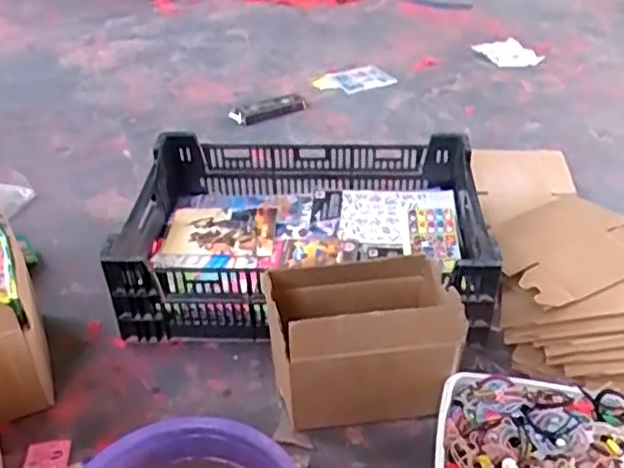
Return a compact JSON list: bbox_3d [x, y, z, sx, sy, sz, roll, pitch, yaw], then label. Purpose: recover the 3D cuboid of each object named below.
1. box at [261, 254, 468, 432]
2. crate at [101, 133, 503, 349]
[{"bbox_3d":[0.067,0.146,0.906,0.246,0.213,0.146,-2,38,-2],"label":"box"},{"bbox_3d":[-0.008,0.000,1.130,0.599,0.178,0.400,4,38,6],"label":"crate"}]

